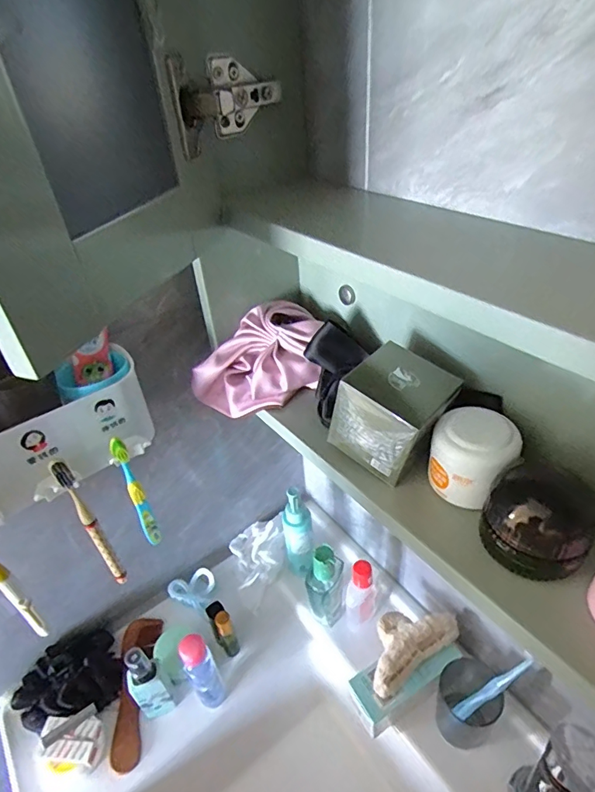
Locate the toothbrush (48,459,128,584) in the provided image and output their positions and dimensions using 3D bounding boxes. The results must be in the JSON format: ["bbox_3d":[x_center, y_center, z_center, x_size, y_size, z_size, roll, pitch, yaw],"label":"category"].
[{"bbox_3d":[-0.192,0.123,0.435,0.019,0.177,0.011,26,48,35],"label":"toothbrush"}]

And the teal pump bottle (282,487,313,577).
[{"bbox_3d":[-0.001,0.181,0.632,0.036,0.154,0.035,-15,38,-11],"label":"teal pump bottle"}]

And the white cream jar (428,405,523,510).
[{"bbox_3d":[0.126,0.044,0.335,0.054,0.054,0.049,18,44,28],"label":"white cream jar"}]

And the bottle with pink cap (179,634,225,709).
[{"bbox_3d":[-0.109,0.318,0.537,0.030,0.120,0.032,-28,43,-26],"label":"bottle with pink cap"}]

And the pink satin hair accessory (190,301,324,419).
[{"bbox_3d":[-0.041,-0.031,0.465,0.124,0.083,0.077,-15,39,-12],"label":"pink satin hair accessory"}]

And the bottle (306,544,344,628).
[{"bbox_3d":[0.036,0.243,0.581,0.046,0.156,0.028,-8,38,-3],"label":"bottle"}]

